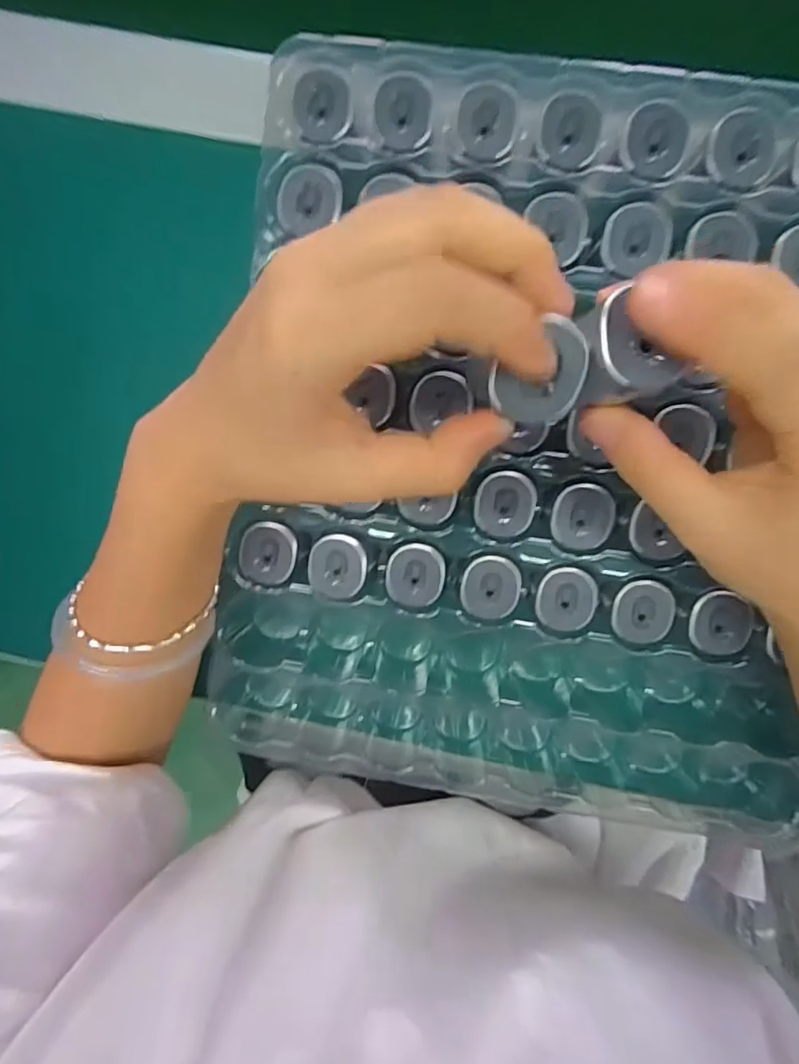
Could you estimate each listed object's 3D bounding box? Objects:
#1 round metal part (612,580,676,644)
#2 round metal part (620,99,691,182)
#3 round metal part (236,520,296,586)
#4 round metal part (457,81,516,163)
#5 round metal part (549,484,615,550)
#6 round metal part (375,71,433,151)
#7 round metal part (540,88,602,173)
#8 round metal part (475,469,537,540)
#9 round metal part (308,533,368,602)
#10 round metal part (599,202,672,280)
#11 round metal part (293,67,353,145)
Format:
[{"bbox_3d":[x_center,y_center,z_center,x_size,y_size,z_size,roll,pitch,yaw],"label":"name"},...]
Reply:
[{"bbox_3d":[0.113,0.037,0.261,0.026,0.006,0.028,1,98,4],"label":"round metal part"},{"bbox_3d":[0.106,-0.163,0.231,0.025,0.004,0.030,15,99,2],"label":"round metal part"},{"bbox_3d":[-0.063,0.011,0.269,0.027,0.004,0.030,6,98,3],"label":"round metal part"},{"bbox_3d":[0.037,-0.172,0.235,0.023,0.004,0.030,4,98,4],"label":"round metal part"},{"bbox_3d":[0.083,-0.007,0.254,0.027,0.004,0.029,1,98,4],"label":"round metal part"},{"bbox_3d":[0.002,-0.178,0.236,0.023,0.004,0.029,3,98,4],"label":"round metal part"},{"bbox_3d":[0.071,-0.167,0.232,0.024,0.004,0.029,6,98,3],"label":"round metal part"},{"bbox_3d":[0.048,-0.012,0.255,0.027,0.004,0.029,1,98,4],"label":"round metal part"},{"bbox_3d":[-0.029,0.016,0.264,0.027,0.006,0.030,3,98,4],"label":"round metal part"},{"bbox_3d":[0.101,-0.124,0.237,0.028,0.004,0.029,6,98,3],"label":"round metal part"},{"bbox_3d":[-0.033,-0.181,0.238,0.024,0.004,0.028,-4,97,5],"label":"round metal part"}]

